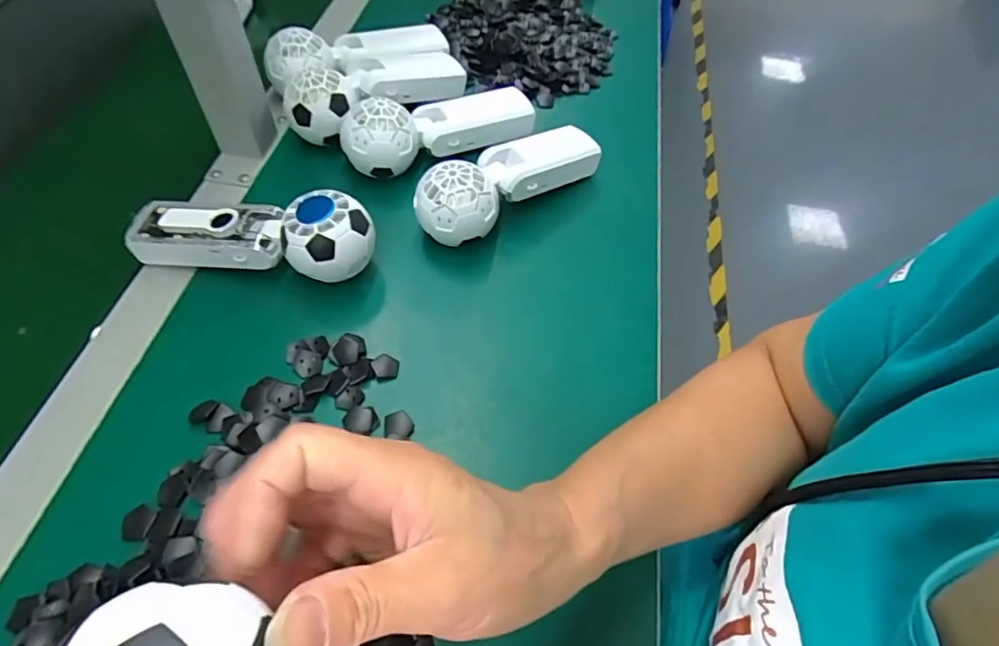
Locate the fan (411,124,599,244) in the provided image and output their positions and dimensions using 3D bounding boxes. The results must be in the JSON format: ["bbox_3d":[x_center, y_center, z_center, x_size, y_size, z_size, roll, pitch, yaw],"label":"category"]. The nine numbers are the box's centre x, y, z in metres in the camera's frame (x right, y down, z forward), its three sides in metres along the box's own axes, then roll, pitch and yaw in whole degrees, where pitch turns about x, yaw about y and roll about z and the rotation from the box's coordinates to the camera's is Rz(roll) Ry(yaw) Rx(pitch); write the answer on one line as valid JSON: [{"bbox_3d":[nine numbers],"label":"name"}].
[{"bbox_3d":[0.010,-0.116,0.450,0.168,0.062,0.054,-36,67,-27],"label":"fan"}]

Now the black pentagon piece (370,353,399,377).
[{"bbox_3d":[-0.078,0.028,0.375,0.018,0.004,0.018,1,51,0],"label":"black pentagon piece"}]

